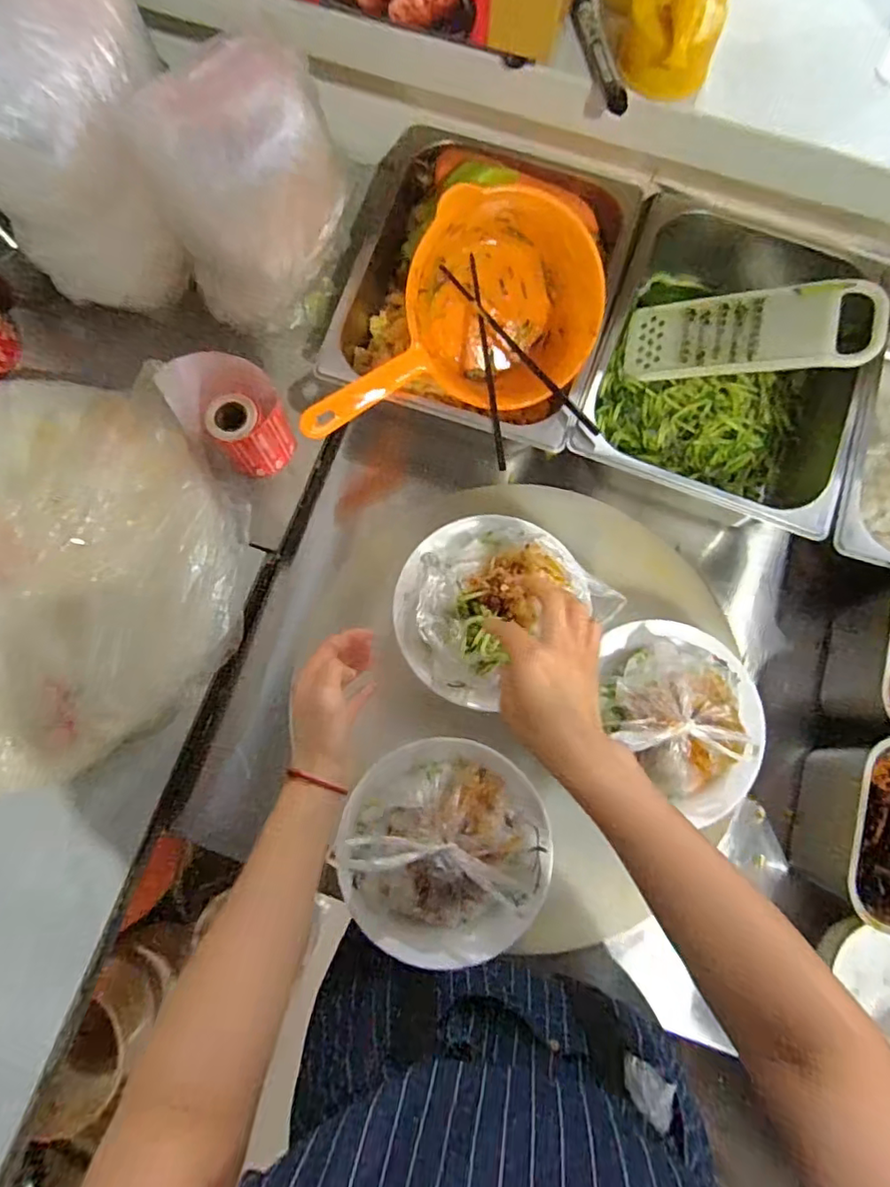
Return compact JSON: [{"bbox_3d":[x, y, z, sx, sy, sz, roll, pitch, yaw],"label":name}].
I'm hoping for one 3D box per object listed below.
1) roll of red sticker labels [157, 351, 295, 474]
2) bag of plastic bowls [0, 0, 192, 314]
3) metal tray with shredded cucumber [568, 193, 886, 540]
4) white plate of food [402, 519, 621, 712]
[{"bbox_3d":[-0.213,-0.183,0.592,0.088,0.079,0.115,-38,81,-8],"label":"roll of red sticker labels"},{"bbox_3d":[-0.328,-0.410,0.545,0.125,0.236,0.161,11,78,2],"label":"bag of plastic bowls"},{"bbox_3d":[0.299,-0.239,0.636,0.263,0.094,0.330,20,79,4],"label":"metal tray with shredded cucumber"},{"bbox_3d":[0.046,0.008,0.558,0.188,0.042,0.178,0,78,0],"label":"white plate of food"}]

